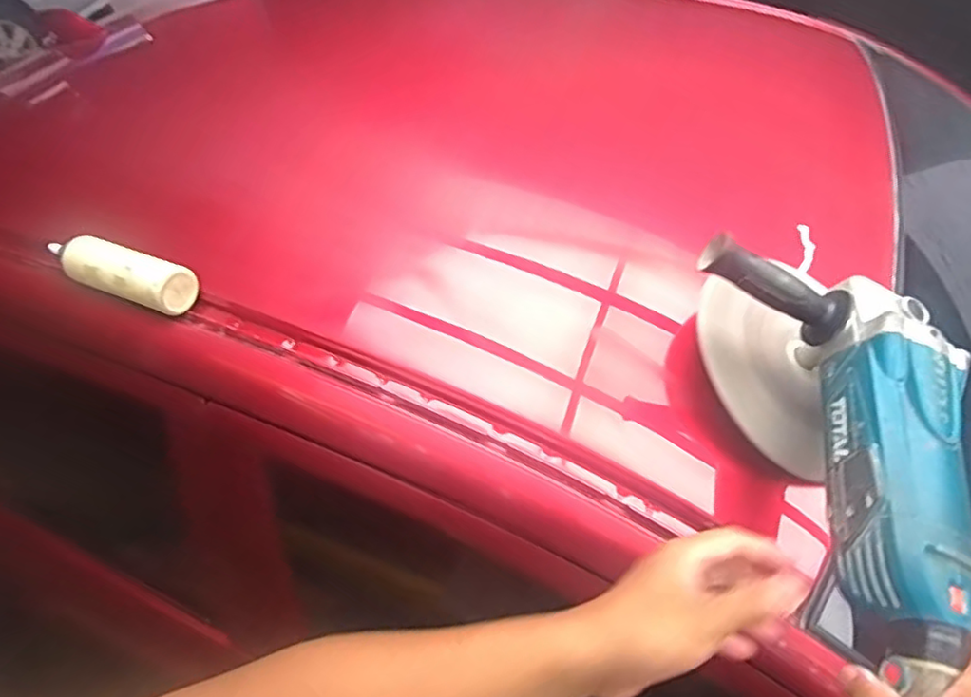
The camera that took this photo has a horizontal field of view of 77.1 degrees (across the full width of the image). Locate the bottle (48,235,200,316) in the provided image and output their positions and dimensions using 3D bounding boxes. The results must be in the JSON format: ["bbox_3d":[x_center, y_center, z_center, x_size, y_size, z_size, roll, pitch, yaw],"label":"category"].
[{"bbox_3d":[-0.411,-0.087,0.672,0.188,0.048,0.052,17,53,16],"label":"bottle"}]

